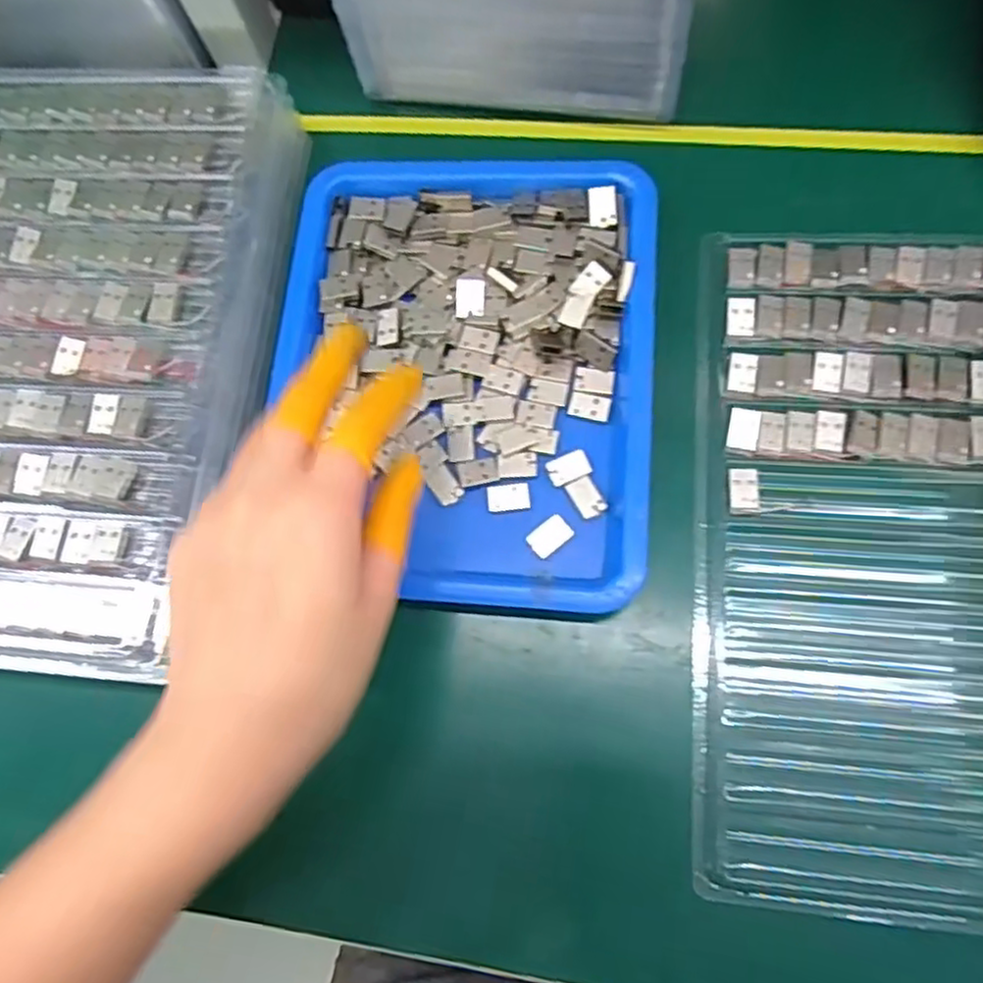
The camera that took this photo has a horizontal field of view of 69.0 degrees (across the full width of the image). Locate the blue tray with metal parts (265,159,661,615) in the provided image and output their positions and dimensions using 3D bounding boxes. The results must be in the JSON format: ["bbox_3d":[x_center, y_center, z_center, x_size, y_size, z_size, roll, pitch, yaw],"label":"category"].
[{"bbox_3d":[-0.014,-0.059,0.330,0.169,0.031,0.215,6,77,1],"label":"blue tray with metal parts"}]

